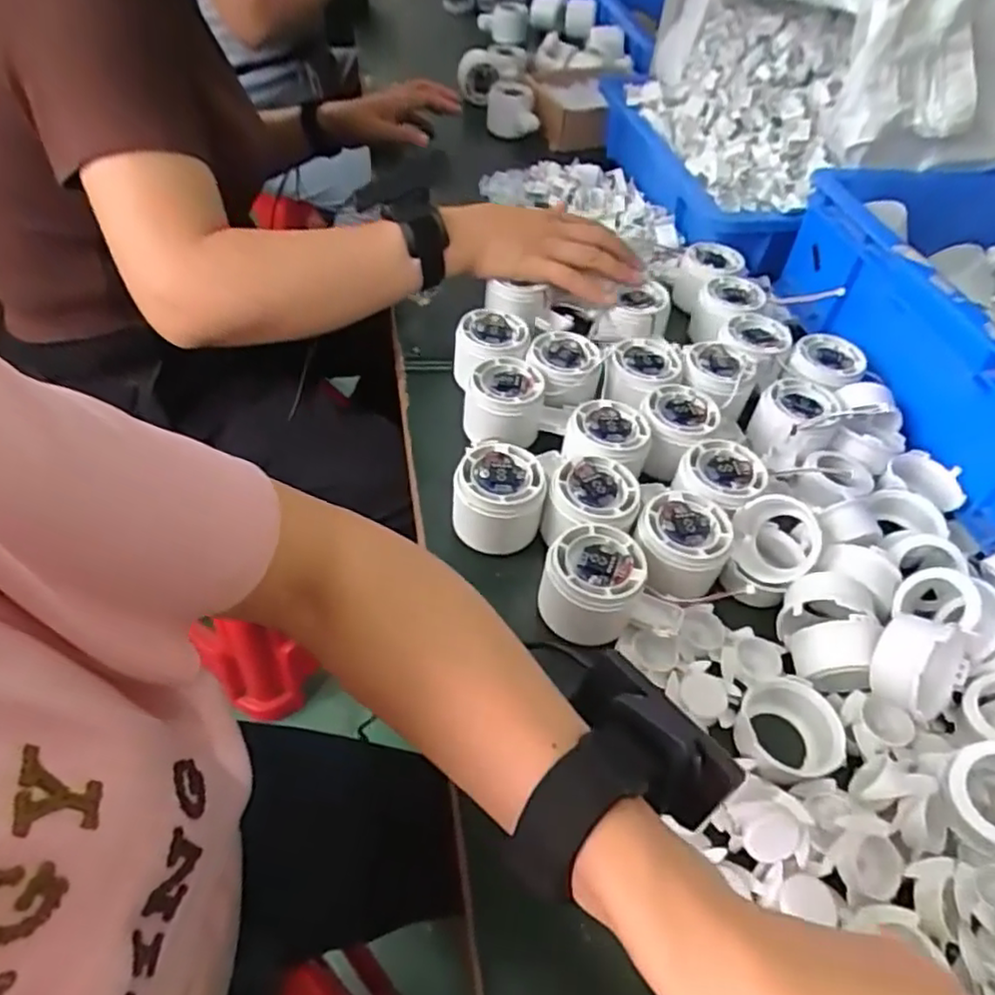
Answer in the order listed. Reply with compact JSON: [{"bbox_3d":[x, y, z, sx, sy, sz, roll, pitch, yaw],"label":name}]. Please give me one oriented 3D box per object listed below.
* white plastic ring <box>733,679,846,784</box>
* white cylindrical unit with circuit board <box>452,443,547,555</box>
[{"bbox_3d":[0.158,0.130,0.375,0.052,0.023,0.054,2,49,-3],"label":"white plastic ring"},{"bbox_3d":[0.001,0.003,0.447,0.056,0.049,0.059,2,49,-3],"label":"white cylindrical unit with circuit board"}]

